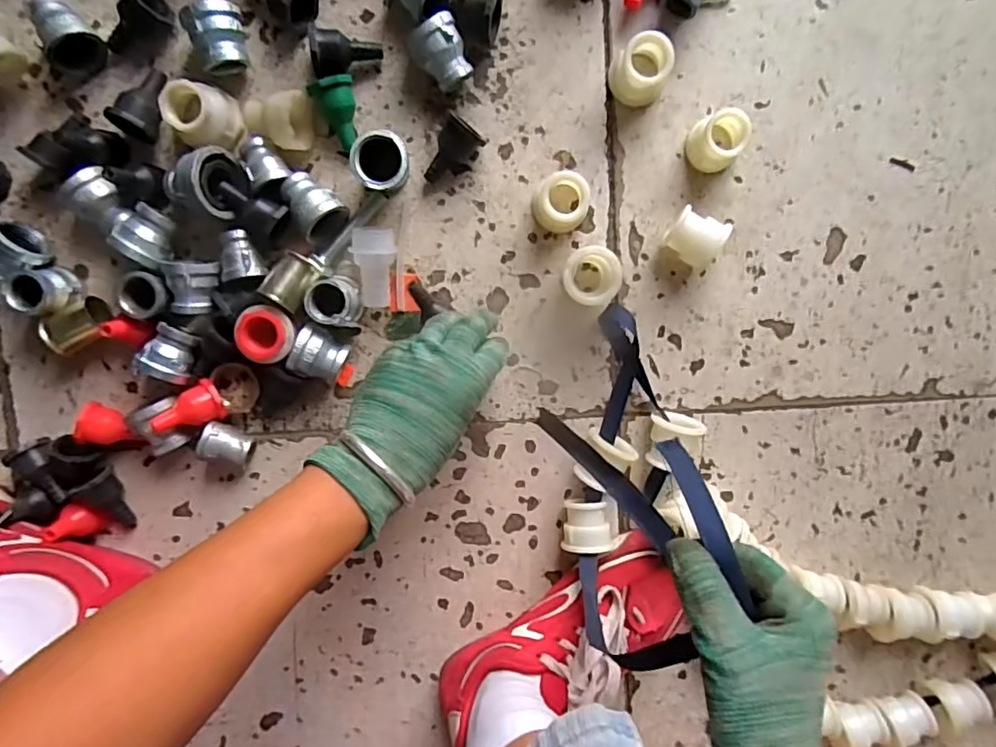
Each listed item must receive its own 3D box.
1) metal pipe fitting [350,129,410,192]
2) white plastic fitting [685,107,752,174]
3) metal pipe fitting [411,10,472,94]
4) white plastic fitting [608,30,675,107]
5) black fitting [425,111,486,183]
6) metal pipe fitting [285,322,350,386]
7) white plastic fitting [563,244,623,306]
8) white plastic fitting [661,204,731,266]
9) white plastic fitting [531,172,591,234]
[{"bbox_3d":[-0.086,-0.157,0.431,0.039,0.039,0.040,0,98,0],"label":"metal pipe fitting"},{"bbox_3d":[0.163,-0.173,0.429,0.037,0.039,0.038,0,98,0],"label":"white plastic fitting"},{"bbox_3d":[-0.041,-0.230,0.422,0.036,0.038,0.043,-22,97,3],"label":"metal pipe fitting"},{"bbox_3d":[0.105,-0.221,0.420,0.039,0.036,0.039,-5,98,1],"label":"white plastic fitting"},{"bbox_3d":[-0.034,-0.165,0.437,0.030,0.026,0.048,34,96,-4],"label":"black fitting"},{"bbox_3d":[-0.137,-0.014,0.451,0.038,0.039,0.039,26,97,-3],"label":"metal pipe fitting"},{"bbox_3d":[0.071,-0.074,0.443,0.042,0.039,0.043,0,98,0],"label":"white plastic fitting"},{"bbox_3d":[0.147,-0.104,0.439,0.038,0.039,0.036,33,96,-4],"label":"white plastic fitting"},{"bbox_3d":[0.047,-0.129,0.433,0.039,0.036,0.039,0,98,0],"label":"white plastic fitting"}]

